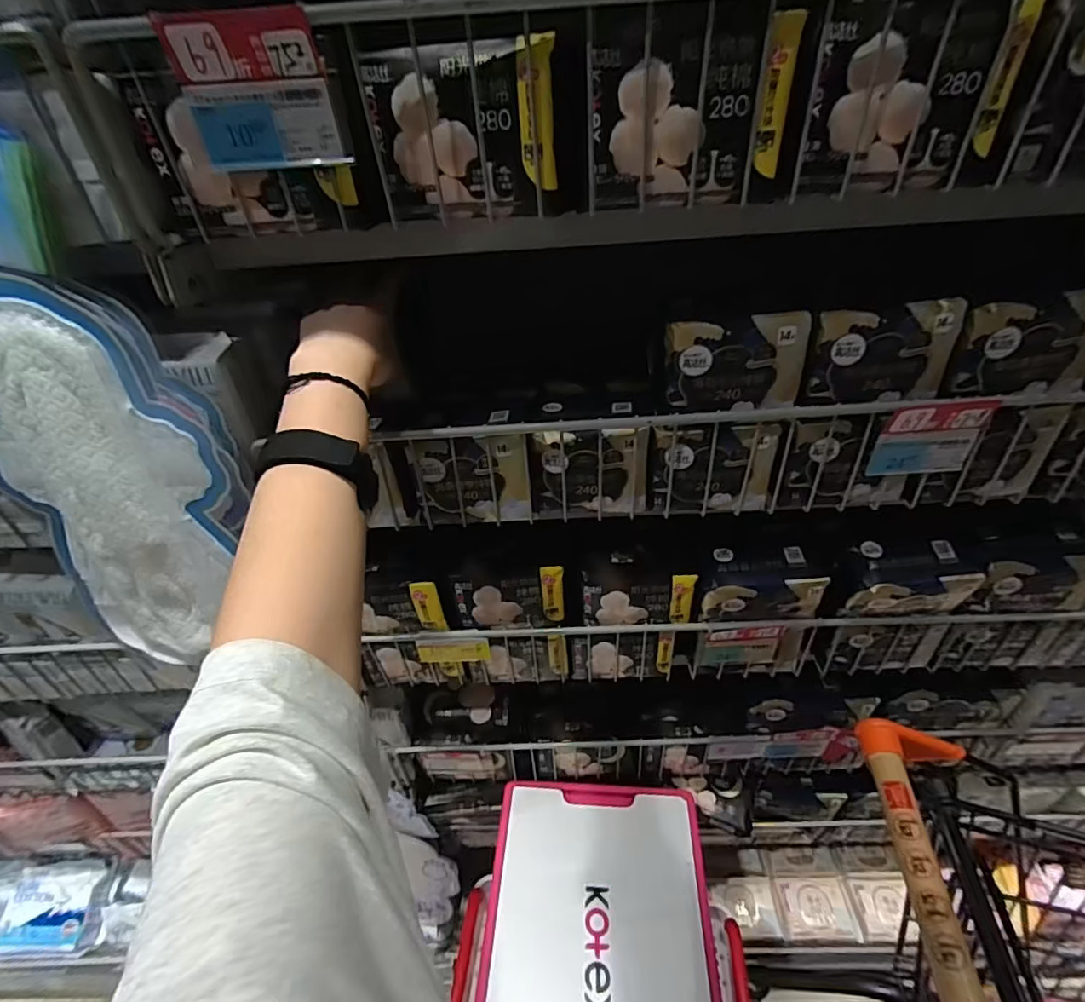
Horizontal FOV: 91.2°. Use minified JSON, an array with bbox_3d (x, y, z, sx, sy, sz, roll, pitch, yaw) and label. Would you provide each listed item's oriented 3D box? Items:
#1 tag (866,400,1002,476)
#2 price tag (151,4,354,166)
[{"bbox_3d":[0.318,-0.050,0.434,0.085,0.065,0.006,-5,38,0],"label":"tag"},{"bbox_3d":[-0.158,-0.224,0.294,0.081,0.068,0.004,-2,44,1],"label":"price tag"}]

